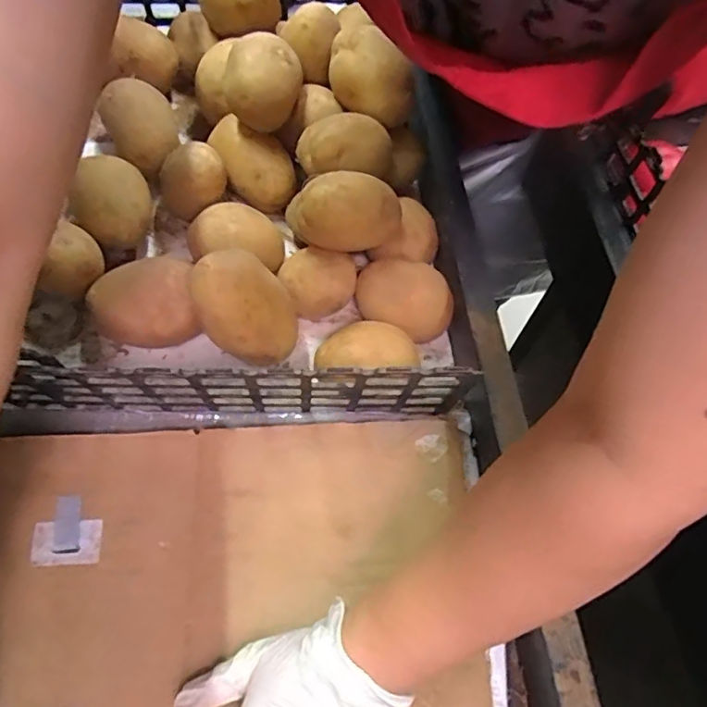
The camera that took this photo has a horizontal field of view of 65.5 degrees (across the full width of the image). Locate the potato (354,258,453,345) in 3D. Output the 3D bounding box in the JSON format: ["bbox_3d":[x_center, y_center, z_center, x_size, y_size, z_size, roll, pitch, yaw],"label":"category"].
[{"bbox_3d":[0.043,-0.046,0.472,0.083,0.049,0.060,12,66,3],"label":"potato"}]

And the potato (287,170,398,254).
[{"bbox_3d":[-0.007,-0.116,0.453,0.088,0.052,0.059,7,65,3],"label":"potato"}]

